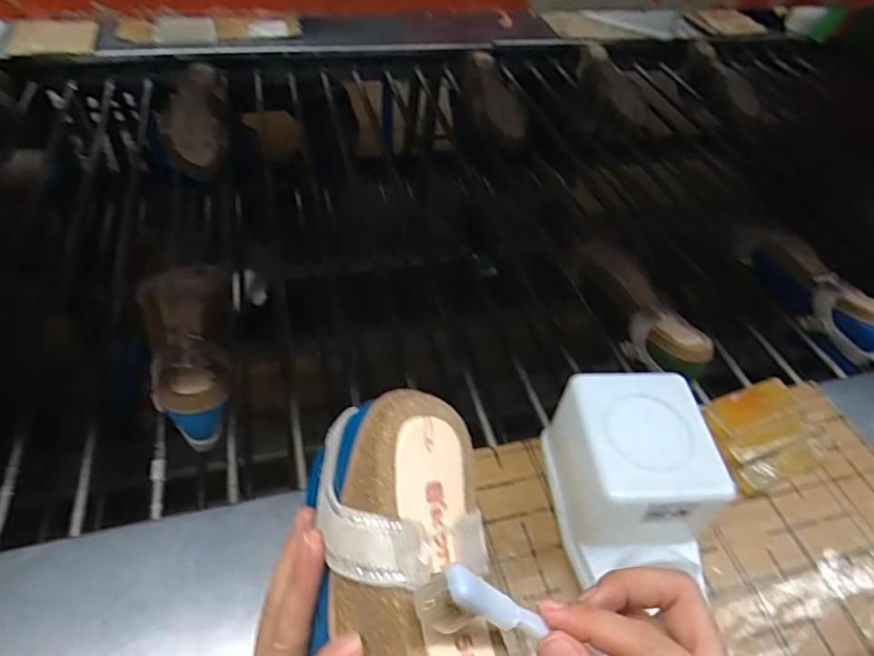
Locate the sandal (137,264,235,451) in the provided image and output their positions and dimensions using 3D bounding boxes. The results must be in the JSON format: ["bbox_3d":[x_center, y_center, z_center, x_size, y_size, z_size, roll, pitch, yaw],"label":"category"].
[{"bbox_3d":[-0.260,0.013,0.584,0.083,0.062,0.226,-9,46,-11],"label":"sandal"}]

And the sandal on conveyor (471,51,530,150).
[{"bbox_3d":[0.107,-0.424,1.010,0.102,0.053,0.256,0,47,-5],"label":"sandal on conveyor"}]

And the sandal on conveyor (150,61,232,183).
[{"bbox_3d":[-0.391,-0.345,0.892,0.100,0.062,0.258,-8,46,-10],"label":"sandal on conveyor"}]

